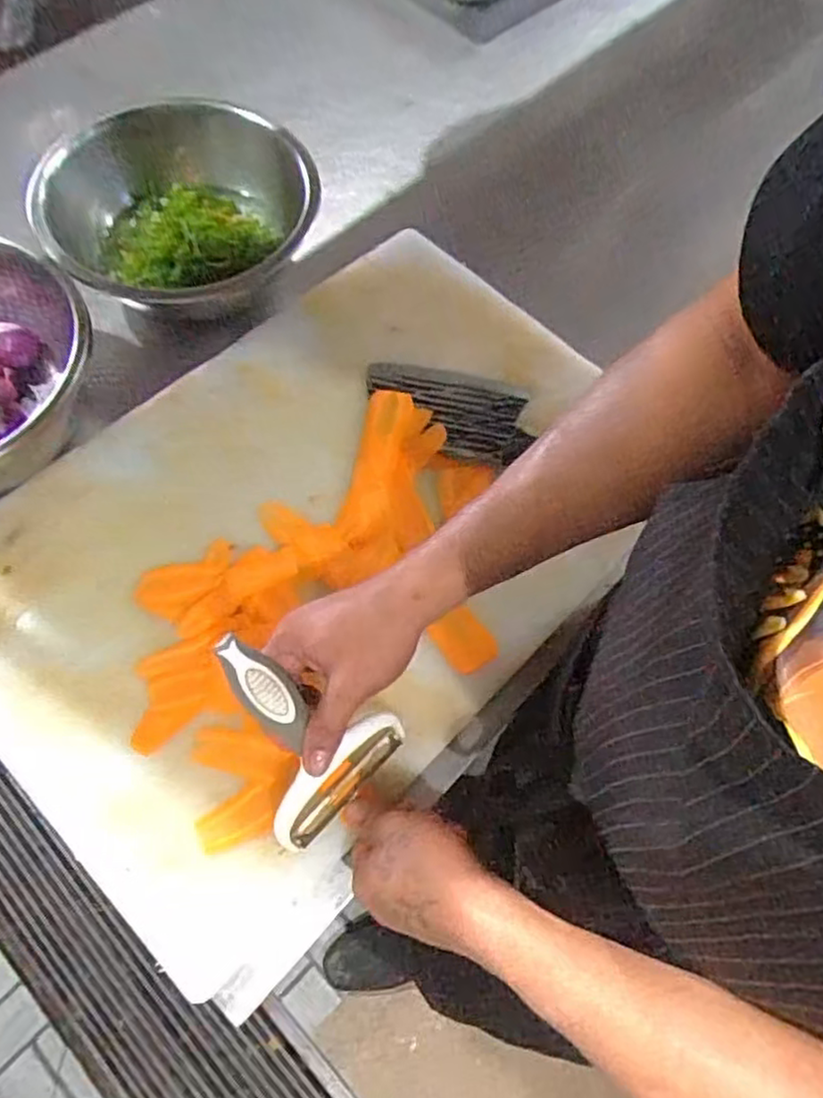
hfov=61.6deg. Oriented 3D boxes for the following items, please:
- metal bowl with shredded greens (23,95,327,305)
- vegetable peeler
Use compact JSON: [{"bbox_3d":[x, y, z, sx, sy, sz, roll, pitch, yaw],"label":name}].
[{"bbox_3d":[-0.208,-0.317,0.653,0.229,0.097,0.236,2,65,-1],"label":"metal bowl with shredded greens"},{"bbox_3d":[-0.077,0.119,0.453,0.032,0.154,0.105,15,55,45],"label":"vegetable peeler"}]

